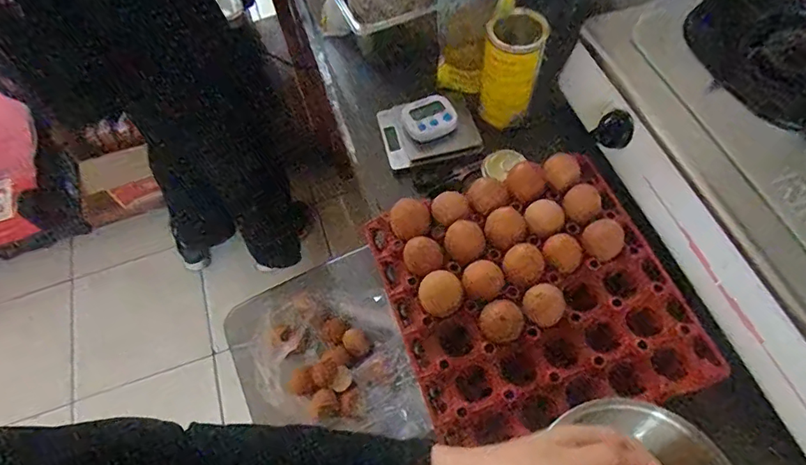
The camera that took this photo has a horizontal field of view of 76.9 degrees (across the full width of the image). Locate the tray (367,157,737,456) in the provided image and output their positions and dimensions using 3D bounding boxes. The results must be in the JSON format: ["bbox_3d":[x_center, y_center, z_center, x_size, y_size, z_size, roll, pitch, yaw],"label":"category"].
[{"bbox_3d":[0.132,0.060,0.531,0.277,0.047,0.268,-19,61,-6],"label":"tray"}]

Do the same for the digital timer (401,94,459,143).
[{"bbox_3d":[0.034,-0.153,0.670,0.064,0.018,0.067,-24,62,-9],"label":"digital timer"}]

